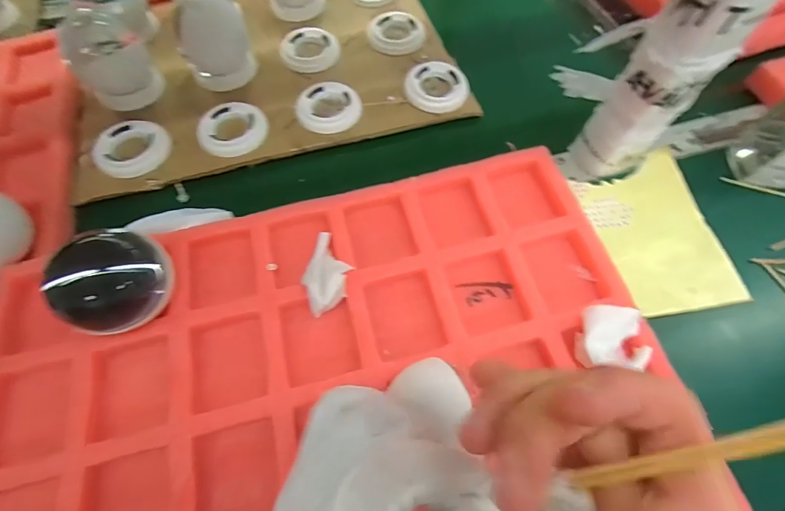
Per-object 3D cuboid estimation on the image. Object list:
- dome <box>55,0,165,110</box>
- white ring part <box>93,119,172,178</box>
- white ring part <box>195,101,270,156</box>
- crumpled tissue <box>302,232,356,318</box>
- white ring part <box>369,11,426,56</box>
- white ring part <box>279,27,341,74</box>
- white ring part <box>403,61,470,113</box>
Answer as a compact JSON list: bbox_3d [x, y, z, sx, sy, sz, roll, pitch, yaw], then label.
[{"bbox_3d":[-0.306,-0.215,0.401,0.074,0.078,0.074,-35,69,-15],"label":"dome"},{"bbox_3d":[-0.269,-0.112,0.385,0.070,0.010,0.074,0,64,-1],"label":"white ring part"},{"bbox_3d":[-0.171,-0.136,0.397,0.068,0.011,0.068,0,64,-1],"label":"white ring part"},{"bbox_3d":[-0.053,0.012,0.309,0.035,0.012,0.072,10,65,4],"label":"crumpled tissue"},{"bbox_3d":[0.005,-0.282,0.471,0.071,0.013,0.071,0,64,-1],"label":"white ring part"},{"bbox_3d":[-0.100,-0.252,0.454,0.070,0.012,0.067,-11,65,-6],"label":"white ring part"},{"bbox_3d":[0.052,-0.195,0.430,0.072,0.017,0.072,7,65,2],"label":"white ring part"}]

